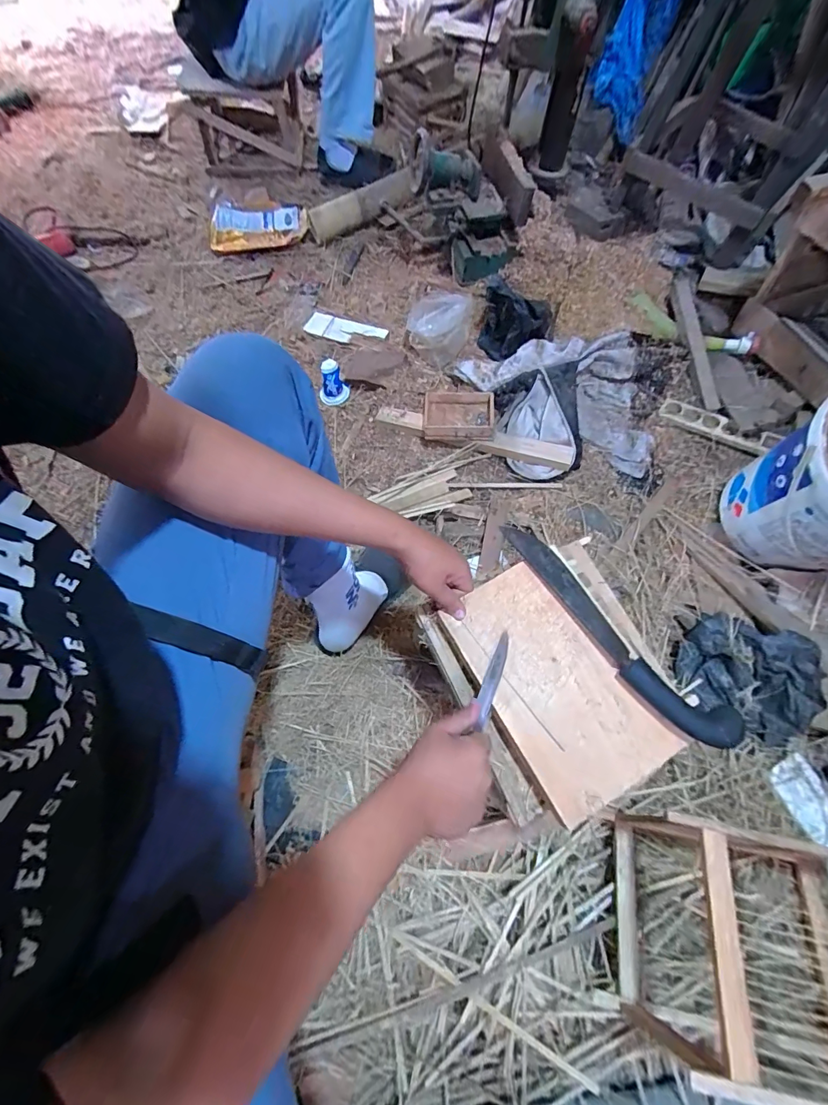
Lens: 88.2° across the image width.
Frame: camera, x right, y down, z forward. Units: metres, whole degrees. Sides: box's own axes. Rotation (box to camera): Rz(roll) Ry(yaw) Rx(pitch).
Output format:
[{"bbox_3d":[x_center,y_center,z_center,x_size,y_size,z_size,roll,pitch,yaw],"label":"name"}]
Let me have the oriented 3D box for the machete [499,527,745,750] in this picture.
[{"bbox_3d":[0.243,0.091,0.540,0.057,0.029,0.350,-36,71,-16],"label":"machete"}]

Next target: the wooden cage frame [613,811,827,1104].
[{"bbox_3d":[0.435,0.482,0.532,0.333,0.257,0.235,11,65,3],"label":"wooden cage frame"}]

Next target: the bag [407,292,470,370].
[{"bbox_3d":[0.059,-0.572,1.076,0.155,0.076,0.201,9,65,2],"label":"bag"}]

